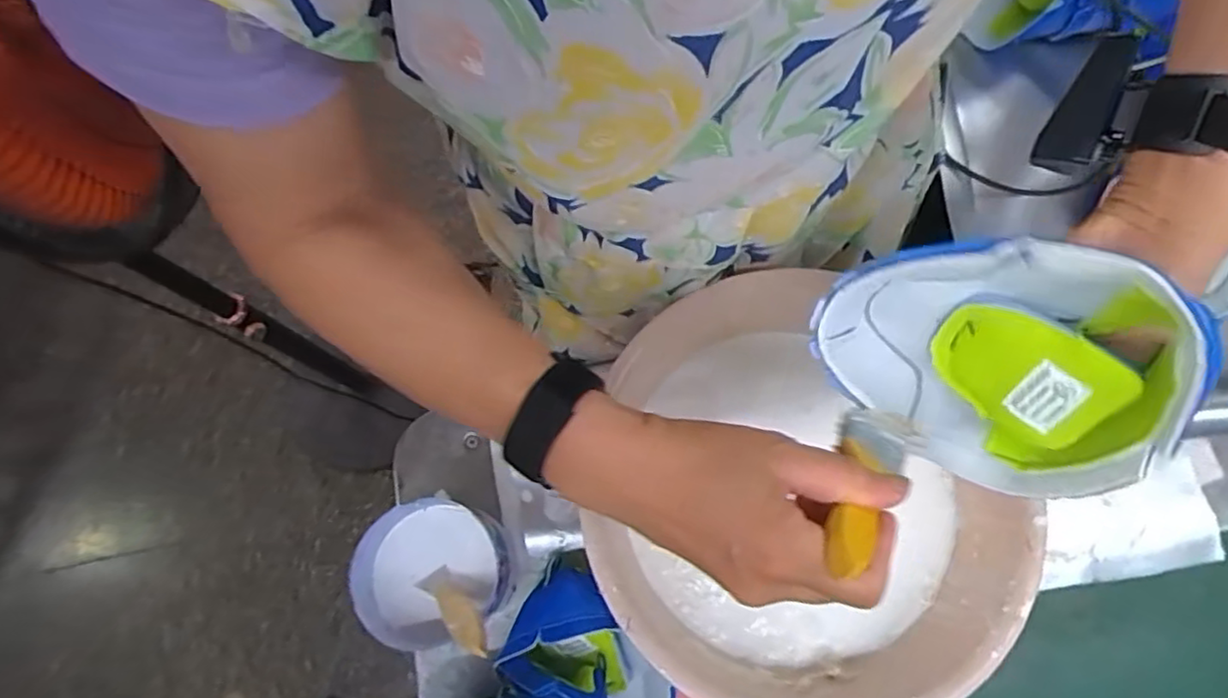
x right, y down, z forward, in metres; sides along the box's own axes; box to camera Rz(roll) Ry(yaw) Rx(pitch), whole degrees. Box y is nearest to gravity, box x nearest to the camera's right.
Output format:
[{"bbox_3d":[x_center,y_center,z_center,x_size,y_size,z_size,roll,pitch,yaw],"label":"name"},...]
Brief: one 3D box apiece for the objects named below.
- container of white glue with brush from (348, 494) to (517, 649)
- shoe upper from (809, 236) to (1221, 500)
[{"bbox_3d":[-0.140,0.174,0.521,0.103,0.092,0.098,-1,73,2],"label":"container of white glue with brush"},{"bbox_3d":[0.179,0.003,0.322,0.154,0.148,0.066,26,53,7],"label":"shoe upper"}]

